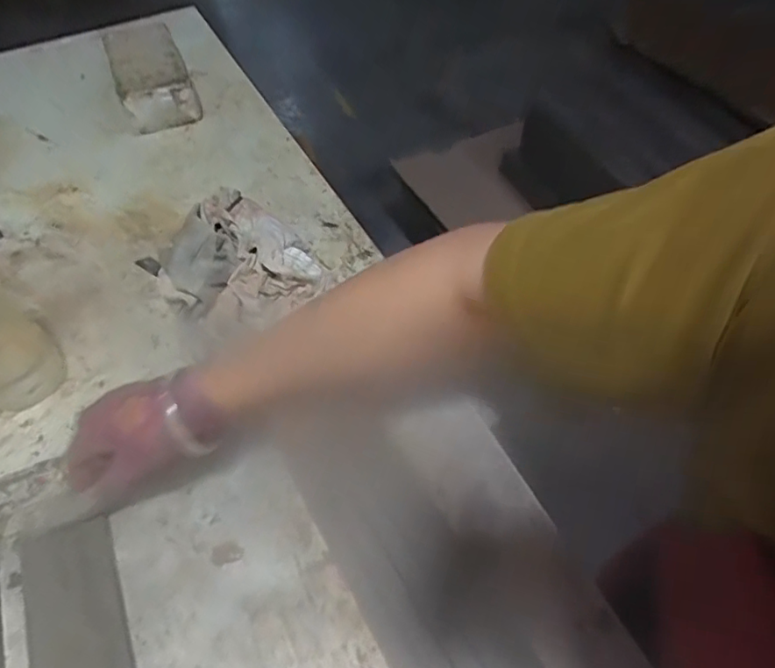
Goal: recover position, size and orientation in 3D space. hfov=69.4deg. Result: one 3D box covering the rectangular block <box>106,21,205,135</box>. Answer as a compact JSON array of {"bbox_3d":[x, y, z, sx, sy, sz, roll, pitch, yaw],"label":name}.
[{"bbox_3d":[-0.367,-0.404,0.868,0.106,0.069,0.232,-20,53,-14],"label":"rectangular block"}]

